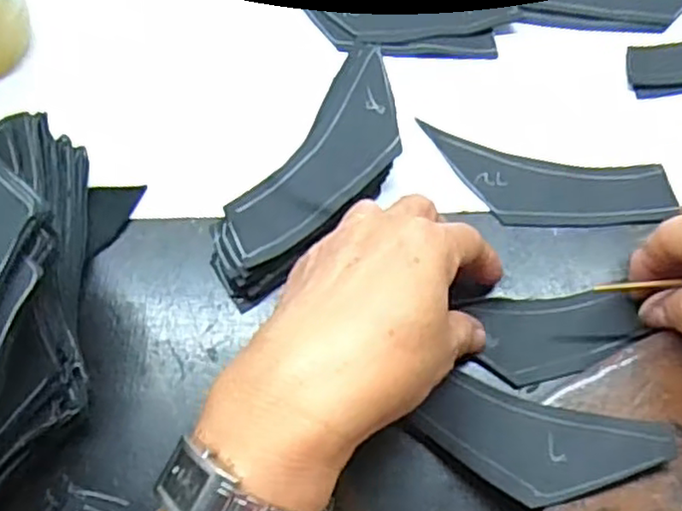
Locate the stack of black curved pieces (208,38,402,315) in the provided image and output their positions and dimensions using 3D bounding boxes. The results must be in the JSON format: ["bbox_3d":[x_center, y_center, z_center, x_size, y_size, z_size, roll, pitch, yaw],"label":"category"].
[{"bbox_3d":[-0.009,-0.041,0.347,0.051,0.025,0.147,31,70,14],"label":"stack of black curved pieces"}]

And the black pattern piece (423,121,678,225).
[{"bbox_3d":[0.110,-0.037,0.363,0.130,0.006,0.046,10,66,5],"label":"black pattern piece"}]

